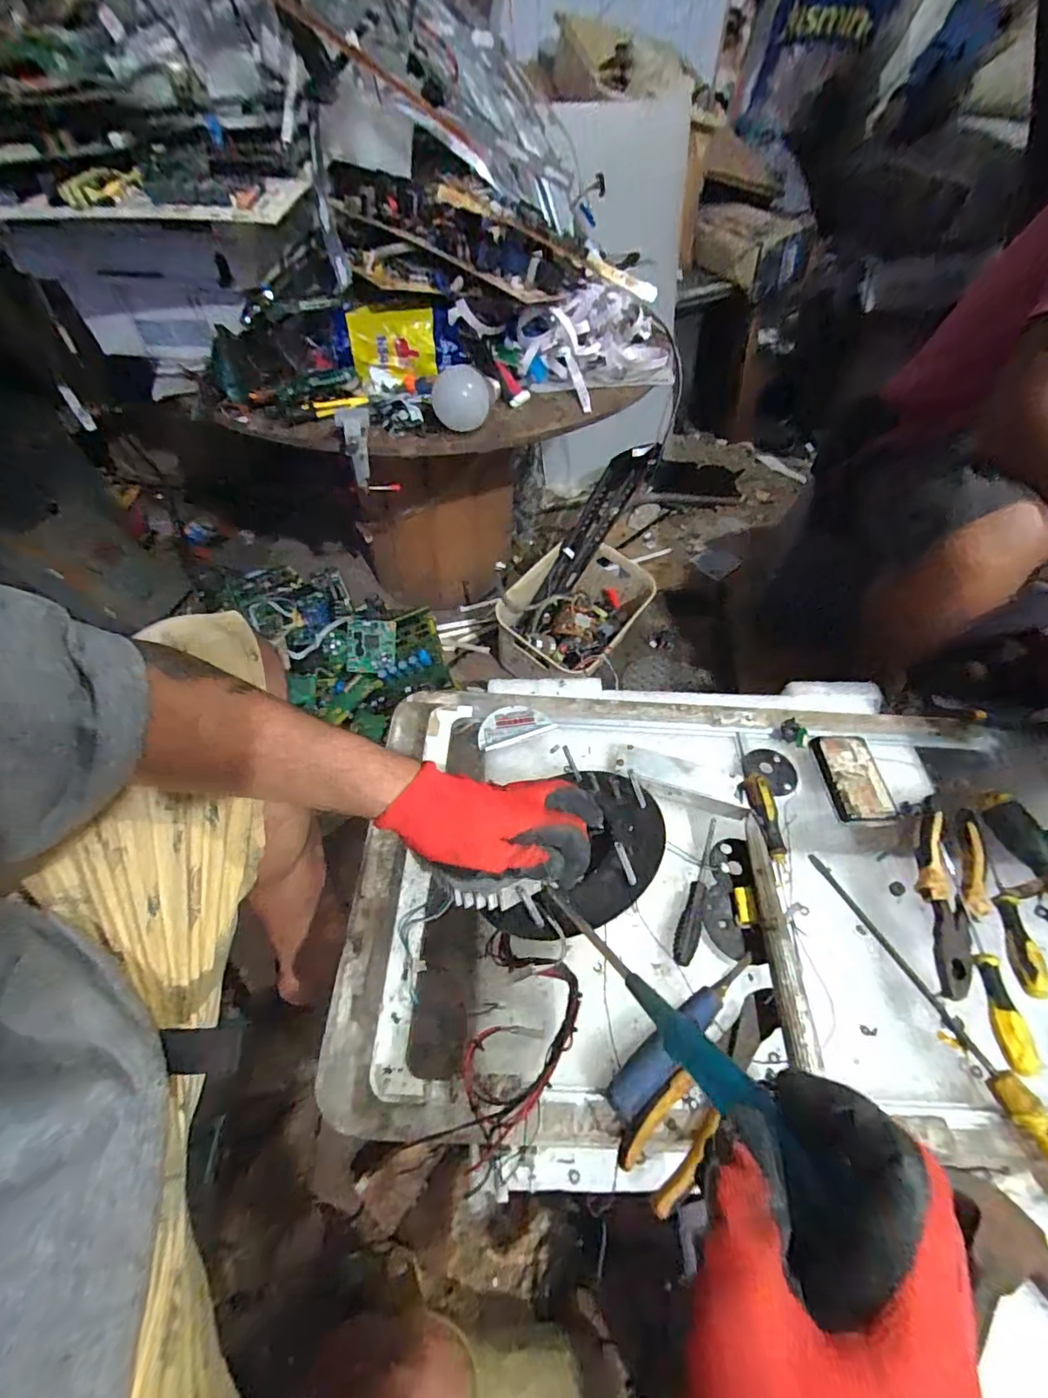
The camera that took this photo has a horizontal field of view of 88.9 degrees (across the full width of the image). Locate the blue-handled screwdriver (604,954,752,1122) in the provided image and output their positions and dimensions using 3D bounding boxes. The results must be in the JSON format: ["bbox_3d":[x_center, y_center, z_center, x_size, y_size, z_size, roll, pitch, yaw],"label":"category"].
[{"bbox_3d":[0.123,0.254,0.416,0.155,0.033,0.027,-35,61,-25],"label":"blue-handled screwdriver"}]

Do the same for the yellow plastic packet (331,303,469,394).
[{"bbox_3d":[-0.150,-0.417,0.637,0.147,0.080,0.028,-4,34,-2],"label":"yellow plastic packet"}]

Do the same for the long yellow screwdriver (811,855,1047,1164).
[{"bbox_3d":[0.337,0.252,0.422,0.025,0.035,0.283,-18,55,-15],"label":"long yellow screwdriver"}]

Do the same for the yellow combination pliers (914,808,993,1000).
[{"bbox_3d":[0.390,0.176,0.489,0.052,0.023,0.181,23,56,15],"label":"yellow combination pliers"}]

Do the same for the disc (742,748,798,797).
[{"bbox_3d":[0.267,0.076,0.575,0.051,0.010,0.054,1,53,-1],"label":"disc"}]

